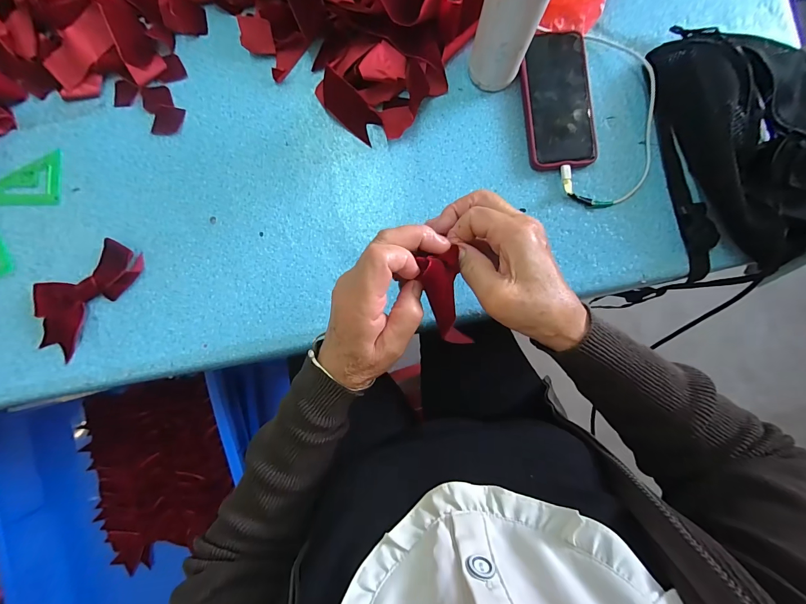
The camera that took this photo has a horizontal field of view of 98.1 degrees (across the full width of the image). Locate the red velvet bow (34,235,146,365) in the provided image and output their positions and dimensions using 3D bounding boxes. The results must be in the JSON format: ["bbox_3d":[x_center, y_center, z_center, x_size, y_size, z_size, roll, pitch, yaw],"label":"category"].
[{"bbox_3d":[-0.369,-0.011,0.400,0.070,0.012,0.144,39,88,0],"label":"red velvet bow"}]

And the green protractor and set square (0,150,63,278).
[{"bbox_3d":[-0.462,-0.108,0.407,0.087,0.005,0.171,35,88,0],"label":"green protractor and set square"}]

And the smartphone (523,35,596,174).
[{"bbox_3d":[0.183,-0.239,0.414,0.076,0.018,0.160,-5,88,-2],"label":"smartphone"}]

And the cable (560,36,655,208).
[{"bbox_3d":[0.253,-0.214,0.414,0.104,0.015,0.208,13,88,-1],"label":"cable"}]

